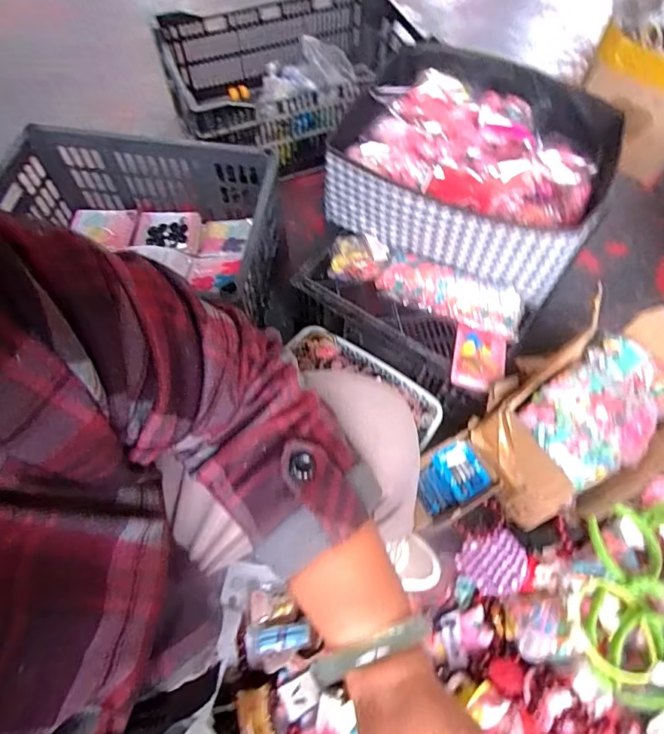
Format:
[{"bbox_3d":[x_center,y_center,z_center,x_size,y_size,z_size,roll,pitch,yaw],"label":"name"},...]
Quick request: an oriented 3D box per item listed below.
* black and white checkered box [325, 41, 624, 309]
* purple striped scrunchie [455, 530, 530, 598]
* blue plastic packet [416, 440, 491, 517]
[{"bbox_3d":[0.236,-0.345,0.798,0.392,0.165,0.372,25,65,12],"label":"black and white checkered box"},{"bbox_3d":[0.252,0.306,0.729,0.094,0.035,0.087,-11,63,-6],"label":"purple striped scrunchie"},{"bbox_3d":[0.187,0.176,0.750,0.113,0.042,0.086,-20,64,-11],"label":"blue plastic packet"}]

